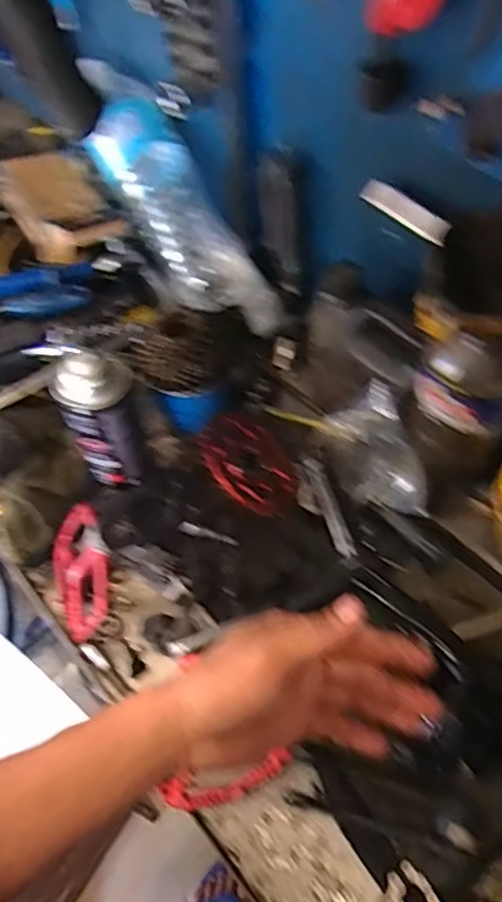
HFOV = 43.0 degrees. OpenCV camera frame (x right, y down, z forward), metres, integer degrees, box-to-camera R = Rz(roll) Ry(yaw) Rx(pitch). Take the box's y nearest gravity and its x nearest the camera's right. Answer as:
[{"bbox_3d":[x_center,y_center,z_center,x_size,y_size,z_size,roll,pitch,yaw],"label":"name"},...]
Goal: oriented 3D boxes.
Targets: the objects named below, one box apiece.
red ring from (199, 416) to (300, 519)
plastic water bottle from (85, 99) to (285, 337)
[{"bbox_3d":[-0.001,0.014,0.645,0.116,0.006,0.103,49,42,12],"label":"red ring"},{"bbox_3d":[-0.066,-0.247,0.717,0.101,0.088,0.281,-39,98,-19],"label":"plastic water bottle"}]

